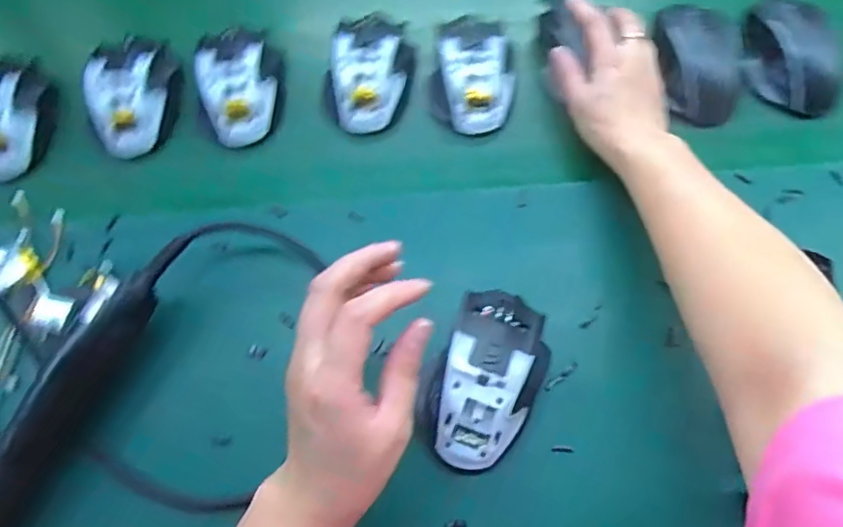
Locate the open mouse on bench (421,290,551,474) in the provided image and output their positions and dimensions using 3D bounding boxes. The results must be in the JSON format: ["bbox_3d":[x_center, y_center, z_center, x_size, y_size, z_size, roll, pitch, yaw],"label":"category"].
[{"bbox_3d":[0.044,0.075,0.378,0.074,0.043,0.119,21,70,9],"label":"open mouse on bench"}]

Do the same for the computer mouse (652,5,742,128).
[{"bbox_3d":[0.236,-0.172,0.481,0.071,0.034,0.116,6,68,4],"label":"computer mouse"}]

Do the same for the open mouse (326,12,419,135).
[{"bbox_3d":[-0.044,-0.169,0.493,0.069,0.034,0.108,5,68,3],"label":"open mouse"}]

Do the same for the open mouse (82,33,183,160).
[{"bbox_3d":[-0.247,-0.144,0.490,0.067,0.032,0.107,-6,68,-1],"label":"open mouse"}]

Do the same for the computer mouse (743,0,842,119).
[{"bbox_3d":[0.312,-0.179,0.484,0.062,0.032,0.103,0,68,1],"label":"computer mouse"}]

